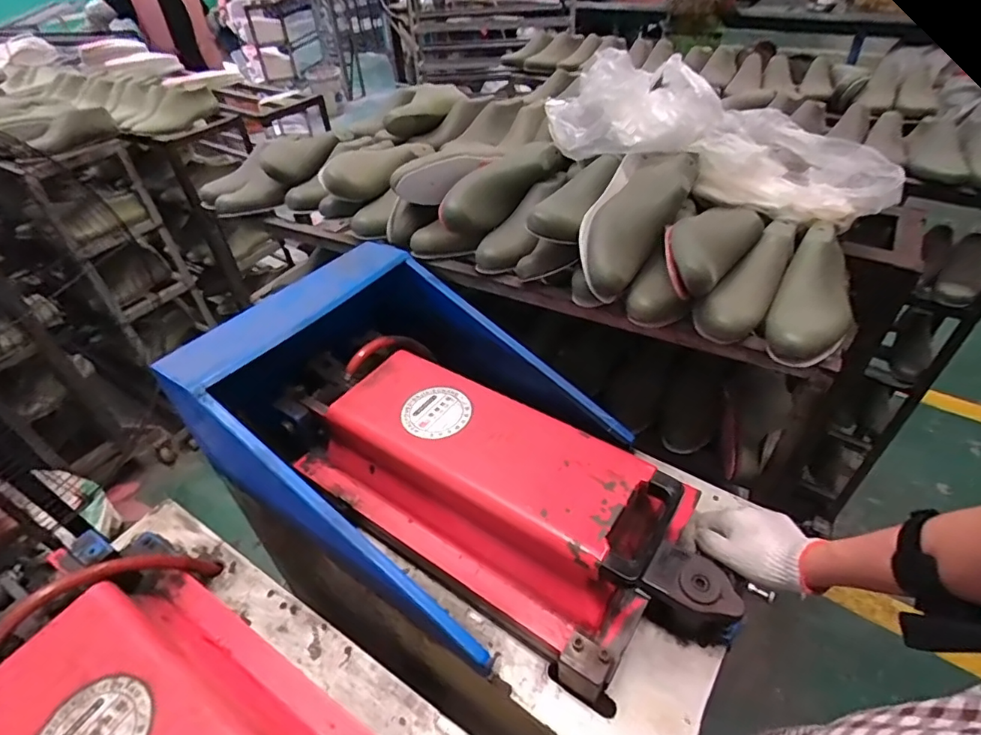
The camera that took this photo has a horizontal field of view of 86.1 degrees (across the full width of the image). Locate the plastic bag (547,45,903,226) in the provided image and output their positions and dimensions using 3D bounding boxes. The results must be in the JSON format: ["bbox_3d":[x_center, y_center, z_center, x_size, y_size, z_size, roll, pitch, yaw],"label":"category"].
[{"bbox_3d":[0.355,-0.347,0.816,0.530,0.158,0.182,19,45,1],"label":"plastic bag"}]

